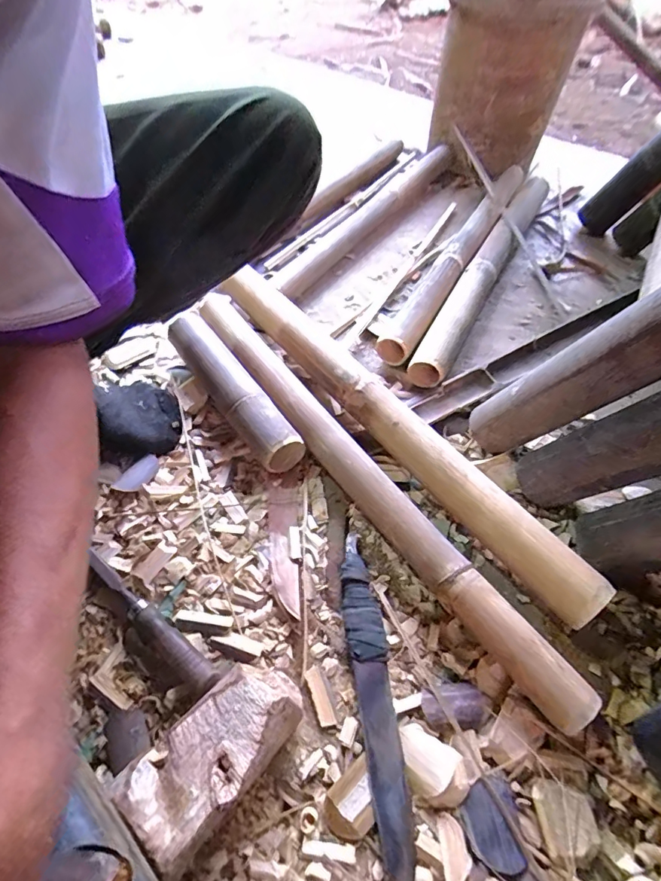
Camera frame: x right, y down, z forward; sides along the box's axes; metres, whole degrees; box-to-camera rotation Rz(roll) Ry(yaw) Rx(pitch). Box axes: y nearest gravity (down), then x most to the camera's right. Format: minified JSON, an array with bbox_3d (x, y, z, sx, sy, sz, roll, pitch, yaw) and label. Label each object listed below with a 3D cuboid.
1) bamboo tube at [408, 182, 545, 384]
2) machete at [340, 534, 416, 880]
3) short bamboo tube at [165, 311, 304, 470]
[{"bbox_3d":[0.286,-0.322,0.830,0.059,0.059,0.666,24,56,15],"label":"bamboo tube"},{"bbox_3d":[0.039,0.222,0.428,0.035,0.013,0.275,-5,53,-6],"label":"machete"},{"bbox_3d":[-0.129,-0.060,0.602,0.059,0.063,0.260,-31,60,-22],"label":"short bamboo tube"}]

